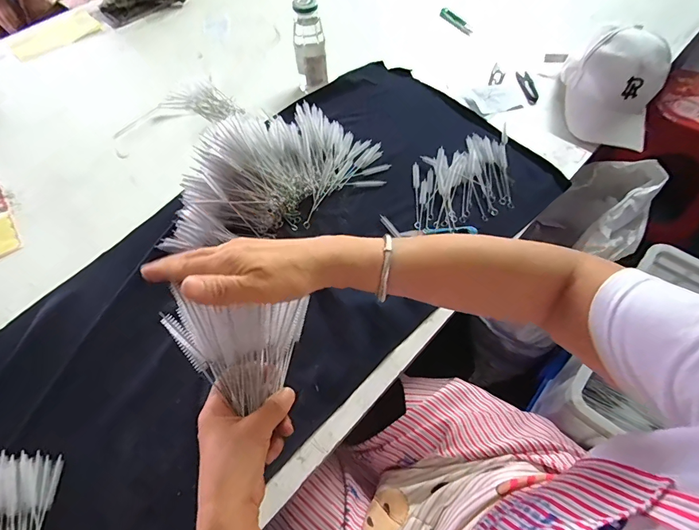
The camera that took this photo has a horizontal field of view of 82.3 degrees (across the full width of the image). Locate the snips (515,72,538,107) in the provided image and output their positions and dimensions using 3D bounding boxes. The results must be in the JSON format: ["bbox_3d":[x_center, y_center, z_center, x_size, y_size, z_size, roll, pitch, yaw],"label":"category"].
[{"bbox_3d":[0.361,-0.358,0.809,0.031,0.009,0.102,-3,59,0],"label":"snips"}]

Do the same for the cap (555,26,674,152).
[{"bbox_3d":[0.487,-0.325,0.741,0.167,0.180,0.104,14,60,10],"label":"cap"}]

